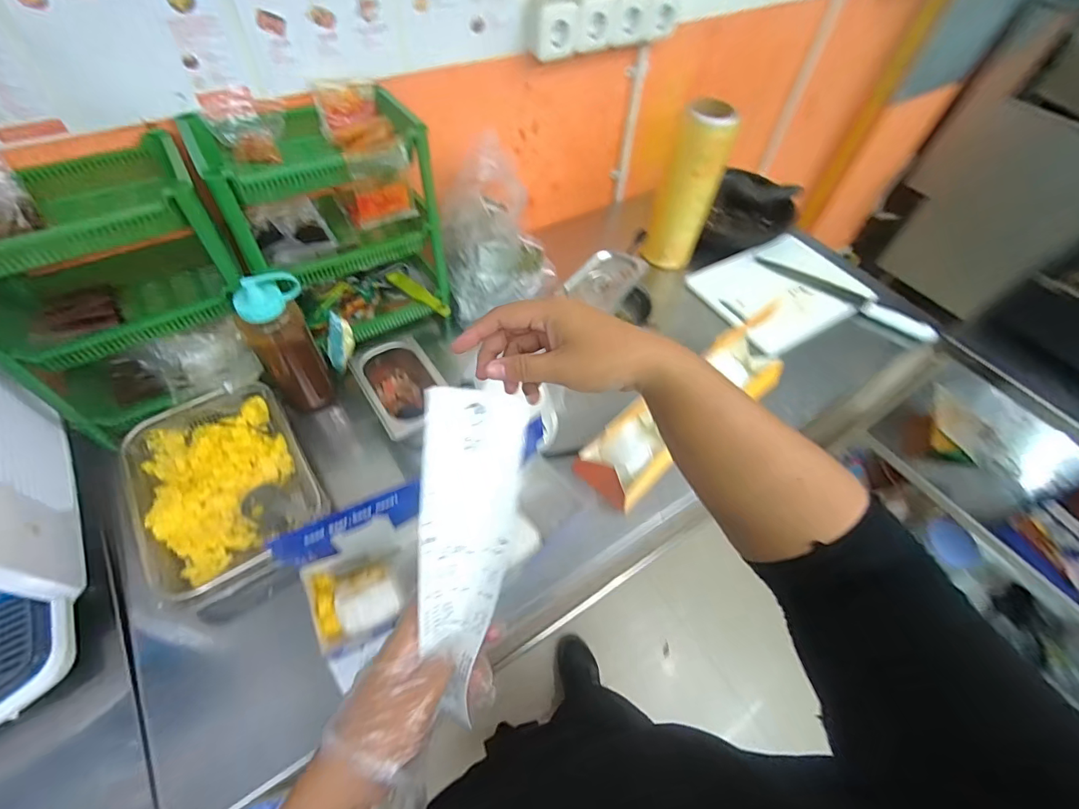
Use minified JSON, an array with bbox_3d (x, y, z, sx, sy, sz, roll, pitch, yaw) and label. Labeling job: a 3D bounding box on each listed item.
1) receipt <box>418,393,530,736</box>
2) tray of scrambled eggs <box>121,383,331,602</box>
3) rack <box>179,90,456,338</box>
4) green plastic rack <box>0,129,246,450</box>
[{"bbox_3d":[-0.055,0.087,0.354,0.072,0.041,0.195,5,87,-2],"label":"receipt"},{"bbox_3d":[-0.448,0.115,0.672,0.215,0.057,0.293,-28,62,-22],"label":"tray of scrambled eggs"},{"bbox_3d":[-0.326,-0.283,0.774,0.286,0.333,0.207,-22,60,-19],"label":"rack"},{"bbox_3d":[-0.595,-0.152,0.668,0.315,0.318,0.198,-28,62,-22],"label":"green plastic rack"}]

